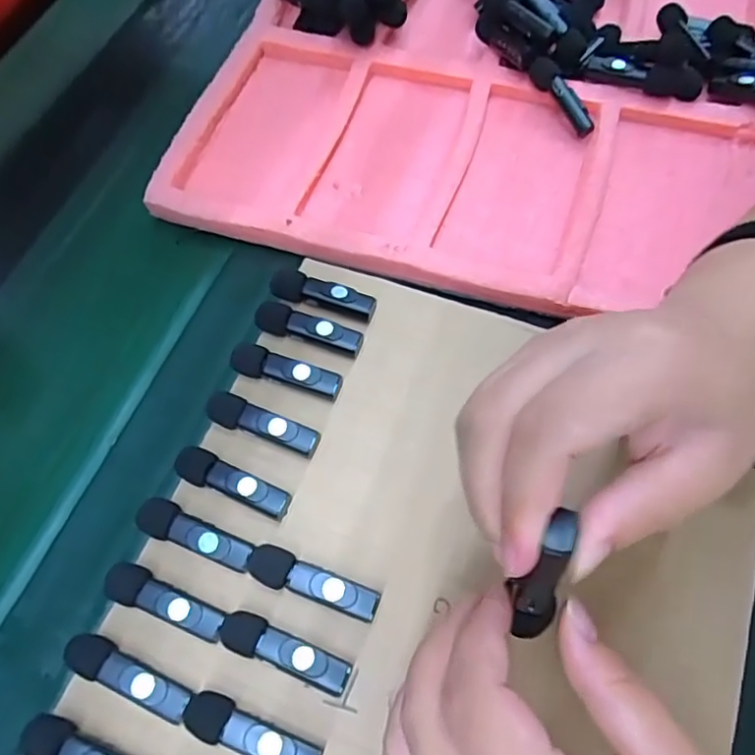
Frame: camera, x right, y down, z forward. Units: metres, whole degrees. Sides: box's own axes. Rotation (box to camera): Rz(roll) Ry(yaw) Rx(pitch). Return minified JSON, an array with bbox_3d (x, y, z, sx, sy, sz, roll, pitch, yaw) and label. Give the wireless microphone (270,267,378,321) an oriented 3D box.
[{"bbox_3d":[-0.034,-0.051,0.376,0.065,0.016,0.017,16,66,15],"label":"wireless microphone"}]

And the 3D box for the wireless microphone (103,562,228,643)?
[{"bbox_3d":[-0.105,0.112,0.306,0.062,0.015,0.018,16,66,15],"label":"wireless microphone"}]

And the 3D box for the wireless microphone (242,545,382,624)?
[{"bbox_3d":[-0.032,0.102,0.306,0.068,0.018,0.019,14,66,14],"label":"wireless microphone"}]

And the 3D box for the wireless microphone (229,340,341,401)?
[{"bbox_3d":[-0.053,-0.004,0.355,0.065,0.012,0.017,14,66,14],"label":"wireless microphone"}]

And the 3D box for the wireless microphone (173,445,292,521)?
[{"bbox_3d":[-0.079,0.056,0.329,0.065,0.015,0.018,19,67,16],"label":"wireless microphone"}]

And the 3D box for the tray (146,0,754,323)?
[{"bbox_3d":[0.114,-0.229,0.459,0.482,0.045,0.386,16,68,10],"label":"tray"}]

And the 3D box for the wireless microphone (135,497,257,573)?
[{"bbox_3d":[-0.095,0.081,0.319,0.065,0.014,0.019,16,66,15],"label":"wireless microphone"}]

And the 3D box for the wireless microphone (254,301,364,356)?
[{"bbox_3d":[-0.042,-0.029,0.366,0.065,0.014,0.016,15,66,14],"label":"wireless microphone"}]

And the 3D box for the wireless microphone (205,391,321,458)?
[{"bbox_3d":[-0.065,0.026,0.342,0.066,0.014,0.018,17,67,15],"label":"wireless microphone"}]

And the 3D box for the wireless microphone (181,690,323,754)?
[{"bbox_3d":[-0.057,0.163,0.279,0.064,0.018,0.018,16,66,15],"label":"wireless microphone"}]

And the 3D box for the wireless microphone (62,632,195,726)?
[{"bbox_3d":[-0.118,0.142,0.291,0.064,0.017,0.016,19,67,16],"label":"wireless microphone"}]

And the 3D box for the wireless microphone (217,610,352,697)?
[{"bbox_3d":[-0.045,0.131,0.293,0.065,0.017,0.018,15,66,15],"label":"wireless microphone"}]

